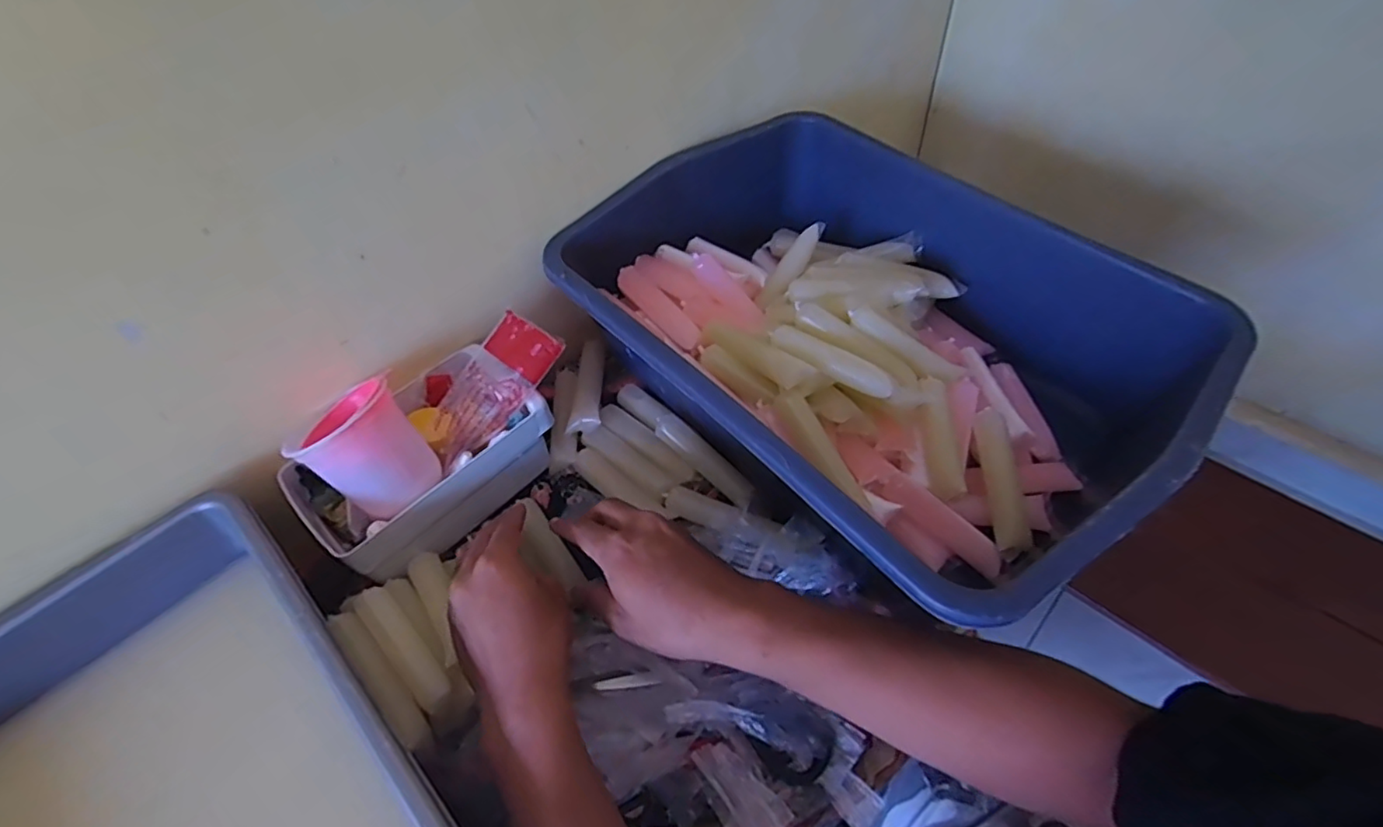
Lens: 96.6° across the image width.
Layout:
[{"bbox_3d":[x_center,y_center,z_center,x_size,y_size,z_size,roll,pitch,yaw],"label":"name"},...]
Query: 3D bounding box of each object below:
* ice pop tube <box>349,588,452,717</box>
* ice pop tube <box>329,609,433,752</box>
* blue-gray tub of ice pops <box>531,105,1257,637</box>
[{"bbox_3d":[-0.203,0.165,0.439,0.109,0.025,0.024,36,64,28],"label":"ice pop tube"},{"bbox_3d":[-0.212,0.178,0.420,0.018,0.021,0.111,-40,59,-22],"label":"ice pop tube"},{"bbox_3d":[0.143,-0.066,0.551,0.344,0.134,0.480,-36,57,-20],"label":"blue-gray tub of ice pops"}]

